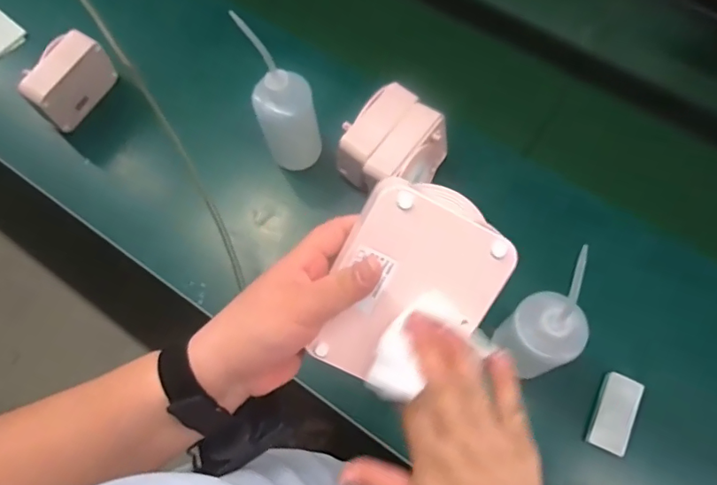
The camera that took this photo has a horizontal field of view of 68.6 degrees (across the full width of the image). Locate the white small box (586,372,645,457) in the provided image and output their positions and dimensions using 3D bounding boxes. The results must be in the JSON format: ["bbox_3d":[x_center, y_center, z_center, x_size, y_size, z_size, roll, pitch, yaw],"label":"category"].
[{"bbox_3d":[0.310,0.207,0.635,0.041,0.025,0.089,21,71,11],"label":"white small box"}]

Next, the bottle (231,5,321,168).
[{"bbox_3d":[-0.094,-0.167,0.687,0.082,0.194,0.066,-12,69,-2],"label":"bottle"}]

